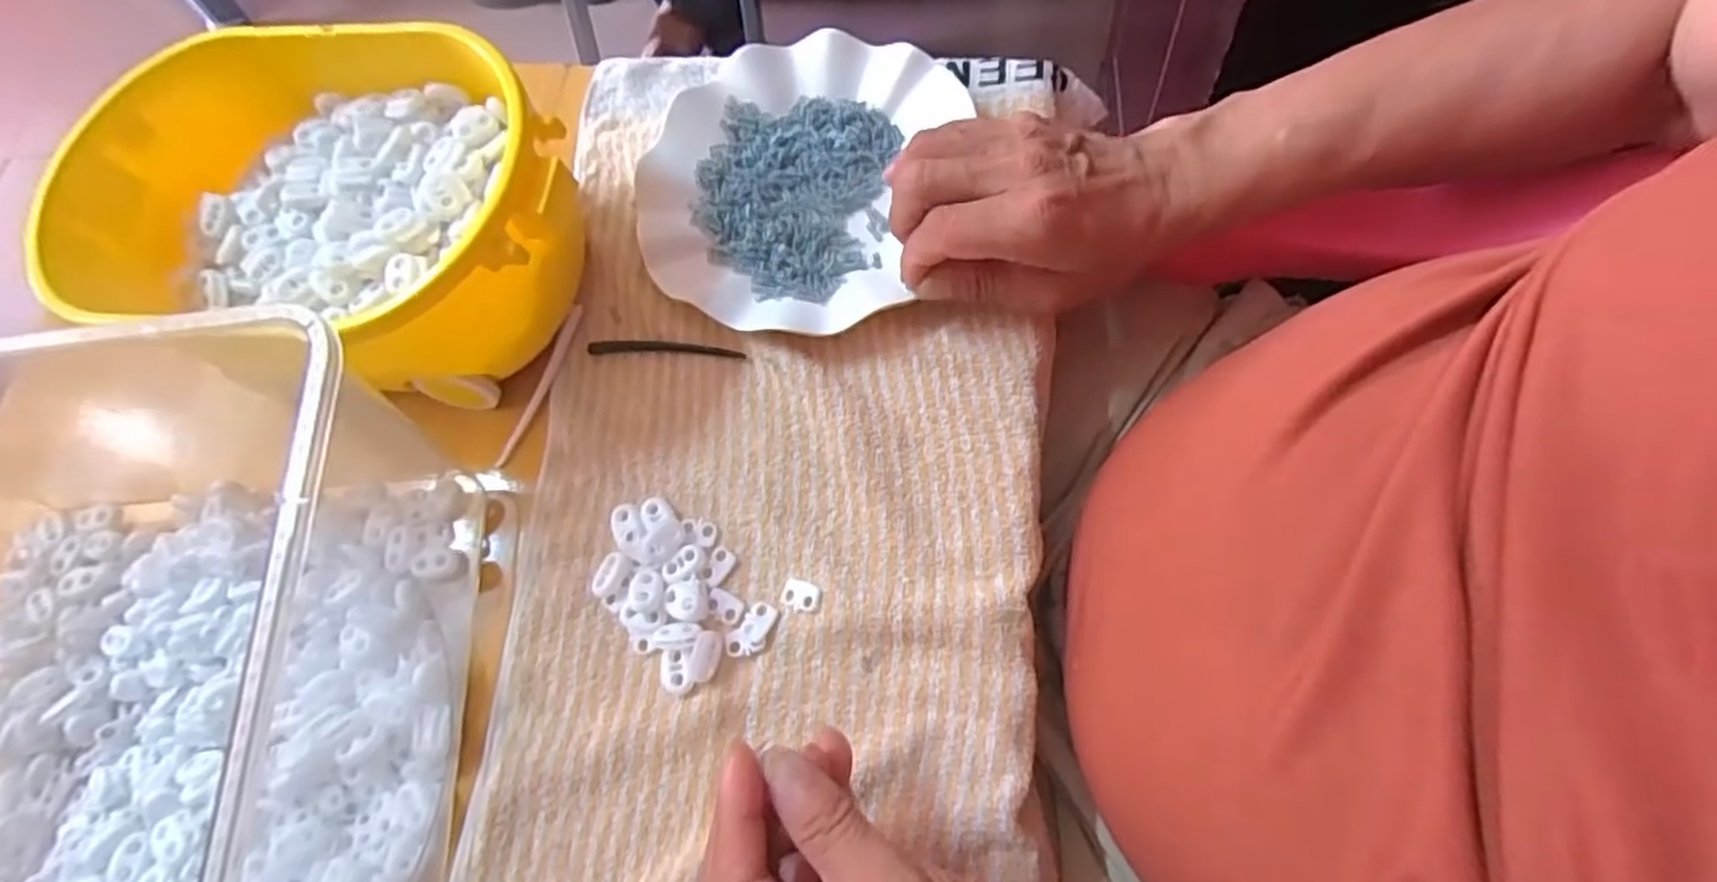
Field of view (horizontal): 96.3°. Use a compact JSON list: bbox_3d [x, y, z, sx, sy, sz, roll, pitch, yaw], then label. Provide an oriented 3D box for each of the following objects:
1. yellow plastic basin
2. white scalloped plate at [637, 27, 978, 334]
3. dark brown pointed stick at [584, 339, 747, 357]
[{"bbox_3d":[-0.253,-0.111,0.386,0.247,0.094,0.162,11,73,11],"label":"yellow plastic basin"},{"bbox_3d":[-0.035,-0.144,0.417,0.154,0.020,0.183,25,74,10],"label":"white scalloped plate"},{"bbox_3d":[-0.101,-0.049,0.404,0.084,0.008,0.008,4,71,3],"label":"dark brown pointed stick"}]

